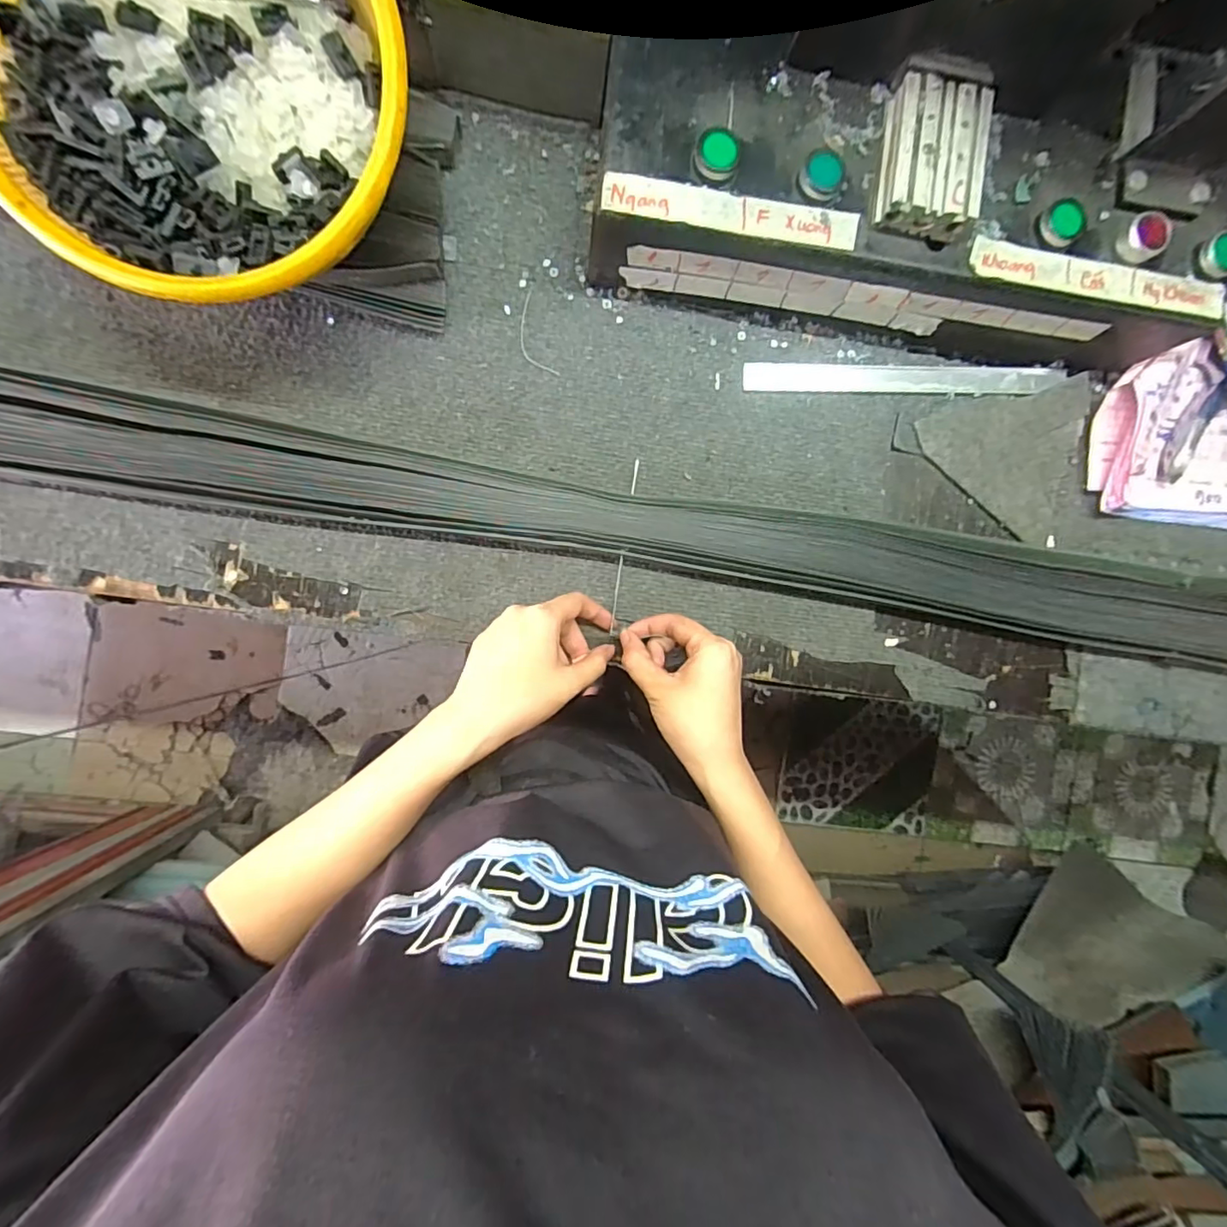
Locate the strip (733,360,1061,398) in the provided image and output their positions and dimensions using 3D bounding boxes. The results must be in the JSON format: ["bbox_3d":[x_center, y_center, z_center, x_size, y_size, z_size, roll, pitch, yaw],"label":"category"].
[{"bbox_3d":[0.235,-0.189,0.455,0.263,0.004,0.023,-2,91,-6],"label":"strip"}]

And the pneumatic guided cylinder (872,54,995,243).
[{"bbox_3d":[0.203,-0.296,0.359,0.058,0.023,0.095,8,90,-6],"label":"pneumatic guided cylinder"}]

